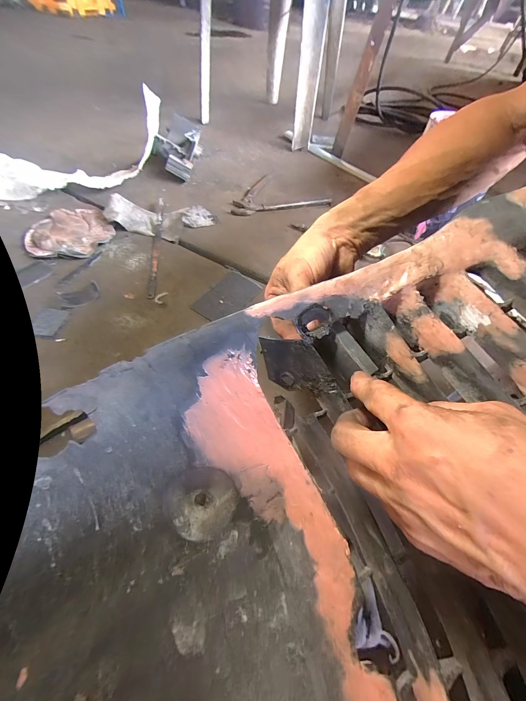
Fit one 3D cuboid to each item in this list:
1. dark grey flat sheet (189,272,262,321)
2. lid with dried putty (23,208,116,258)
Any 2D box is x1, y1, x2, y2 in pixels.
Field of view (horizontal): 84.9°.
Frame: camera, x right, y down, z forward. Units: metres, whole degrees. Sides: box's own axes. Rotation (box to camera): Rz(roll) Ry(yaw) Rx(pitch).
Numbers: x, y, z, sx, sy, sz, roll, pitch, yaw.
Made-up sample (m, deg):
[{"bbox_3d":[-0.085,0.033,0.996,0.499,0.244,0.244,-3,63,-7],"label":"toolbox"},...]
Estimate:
[{"bbox_3d":[-0.059,-0.091,0.486,0.072,0.006,0.111,29,58,15],"label":"dark grey flat sheet"},{"bbox_3d":[-0.367,-0.224,0.545,0.138,0.020,0.142,22,55,11],"label":"lid with dried putty"}]

